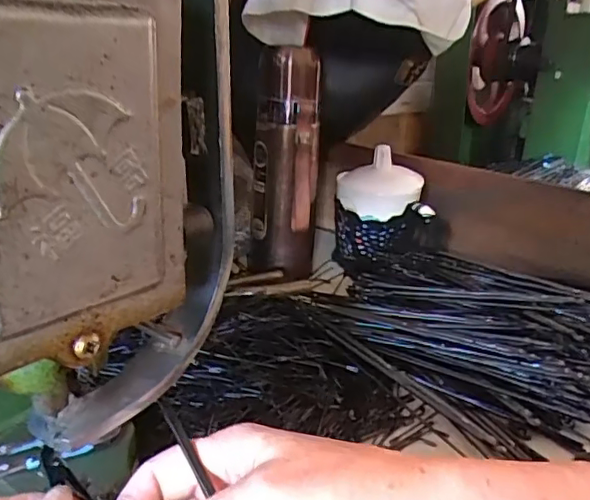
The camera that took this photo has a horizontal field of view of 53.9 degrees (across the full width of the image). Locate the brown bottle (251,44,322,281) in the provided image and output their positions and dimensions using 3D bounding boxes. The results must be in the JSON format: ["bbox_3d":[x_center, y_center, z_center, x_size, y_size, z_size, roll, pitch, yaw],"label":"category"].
[{"bbox_3d":[-0.009,-0.084,0.581,0.064,0.217,0.055,3,22,0],"label":"brown bottle"}]

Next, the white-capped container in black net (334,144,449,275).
[{"bbox_3d":[0.100,-0.035,0.626,0.106,0.113,0.093,1,22,-5],"label":"white-capped container in black net"}]

